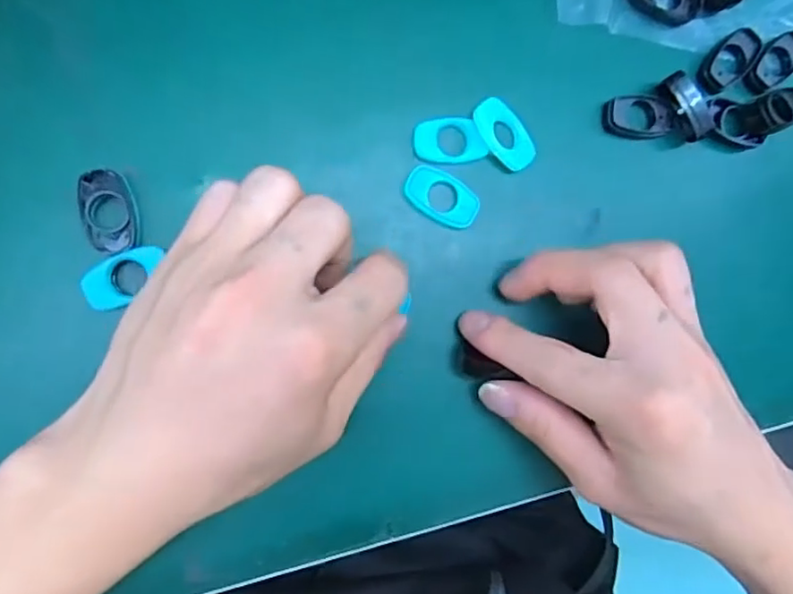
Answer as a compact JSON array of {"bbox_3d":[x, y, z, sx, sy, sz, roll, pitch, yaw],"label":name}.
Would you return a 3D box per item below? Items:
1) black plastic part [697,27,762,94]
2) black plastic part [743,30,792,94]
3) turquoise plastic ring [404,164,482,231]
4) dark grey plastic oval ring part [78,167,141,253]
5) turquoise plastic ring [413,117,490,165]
[{"bbox_3d":[0.152,-0.109,0.273,0.034,0.004,0.018,-42,96,-6],"label":"black plastic part"},{"bbox_3d":[0.175,-0.108,0.275,0.035,0.004,0.018,-41,96,-6],"label":"black plastic part"},{"bbox_3d":[0.019,-0.042,0.253,0.033,0.006,0.019,24,87,-8],"label":"turquoise plastic ring"},{"bbox_3d":[-0.110,-0.032,0.230,0.018,0.014,0.031,-11,92,-9],"label":"dark grey plastic oval ring part"},{"bbox_3d":[0.023,-0.067,0.252,0.031,0.004,0.020,-5,91,-9],"label":"turquoise plastic ring"}]

